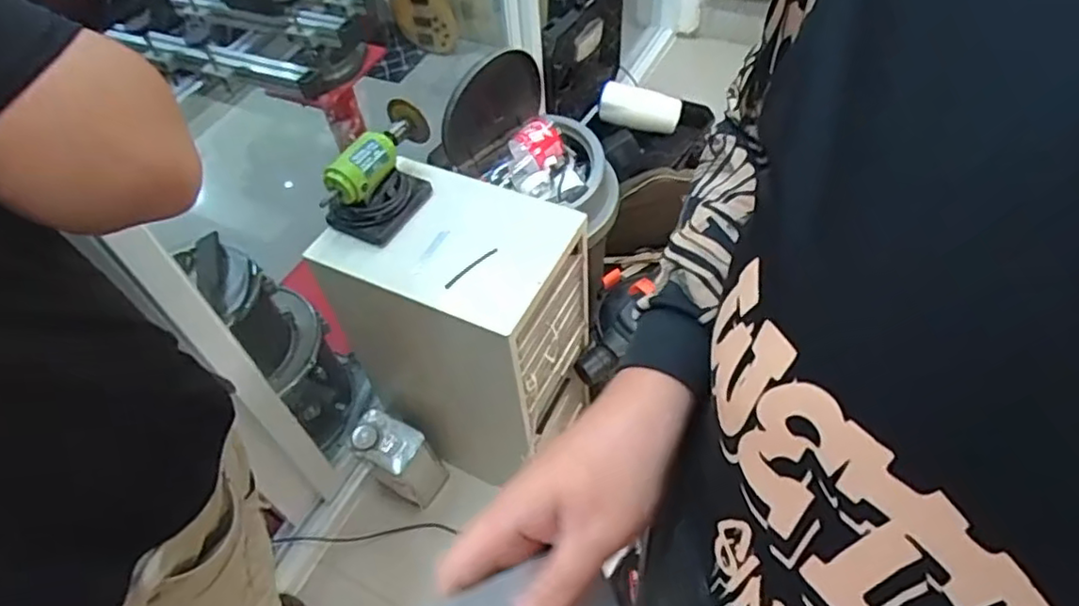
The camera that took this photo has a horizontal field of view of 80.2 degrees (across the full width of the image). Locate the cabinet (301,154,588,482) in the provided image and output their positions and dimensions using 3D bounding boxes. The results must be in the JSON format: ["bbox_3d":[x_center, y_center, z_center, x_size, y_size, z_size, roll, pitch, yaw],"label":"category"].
[{"bbox_3d":[-0.145,0.056,1.317,0.427,0.604,0.290,21,55,19],"label":"cabinet"}]

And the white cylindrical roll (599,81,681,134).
[{"bbox_3d":[0.288,-0.572,1.859,0.245,0.099,0.092,8,50,-11],"label":"white cylindrical roll"}]

